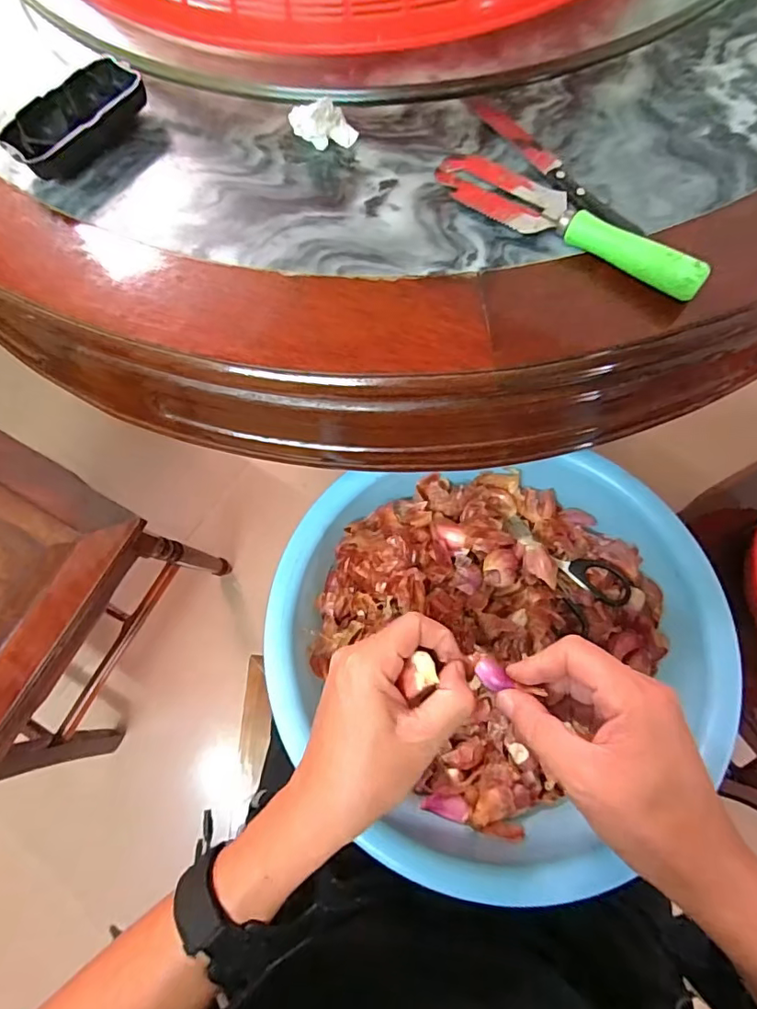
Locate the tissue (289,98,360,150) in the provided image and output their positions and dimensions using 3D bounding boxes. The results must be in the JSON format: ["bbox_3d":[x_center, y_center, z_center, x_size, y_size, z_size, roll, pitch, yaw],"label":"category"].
[{"bbox_3d":[-0.041,-0.282,0.383,0.048,0.026,0.024,-9,73,-1],"label":"tissue"}]

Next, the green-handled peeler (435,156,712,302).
[{"bbox_3d":[0.126,-0.195,0.349,0.195,0.028,0.038,36,77,11],"label":"green-handled peeler"}]

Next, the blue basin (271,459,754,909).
[{"bbox_3d":[0.086,0.106,0.409,0.332,0.095,0.305,0,73,2],"label":"blue basin"}]

